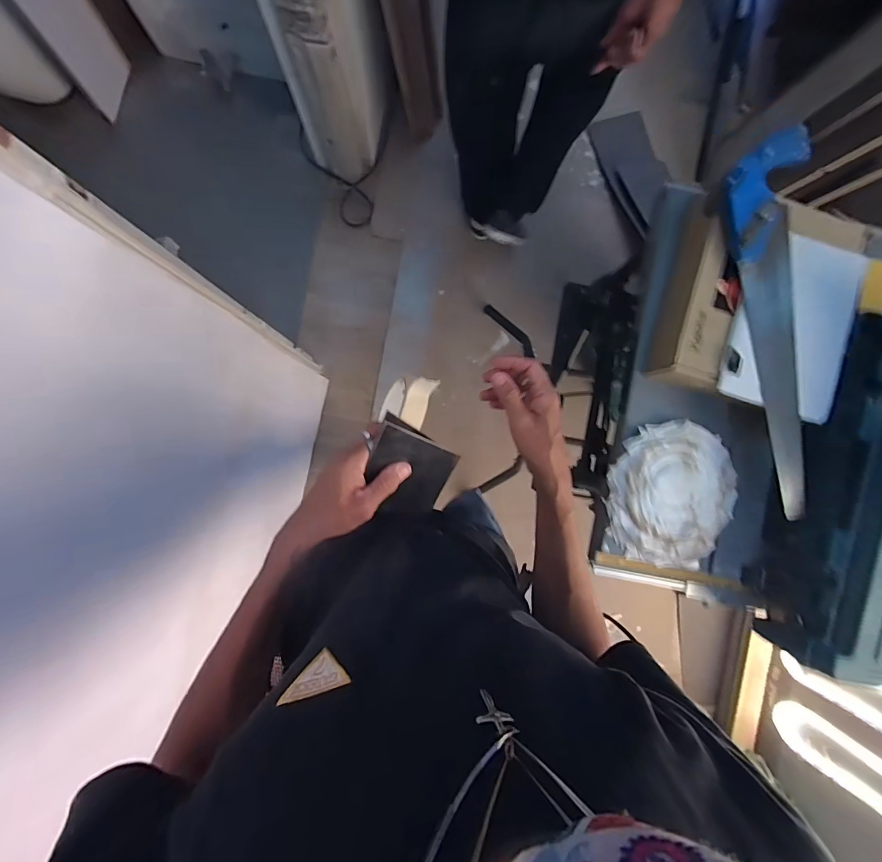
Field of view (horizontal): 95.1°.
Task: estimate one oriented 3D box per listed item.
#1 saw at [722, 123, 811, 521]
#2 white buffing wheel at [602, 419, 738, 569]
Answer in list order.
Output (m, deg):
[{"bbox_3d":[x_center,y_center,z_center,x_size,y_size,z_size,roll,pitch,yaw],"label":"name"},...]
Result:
[{"bbox_3d":[0.445,-0.129,0.519,0.097,0.050,0.473,-7,89,-3],"label":"saw"},{"bbox_3d":[0.342,0.094,0.590,0.183,0.030,0.206,13,88,-3],"label":"white buffing wheel"}]

